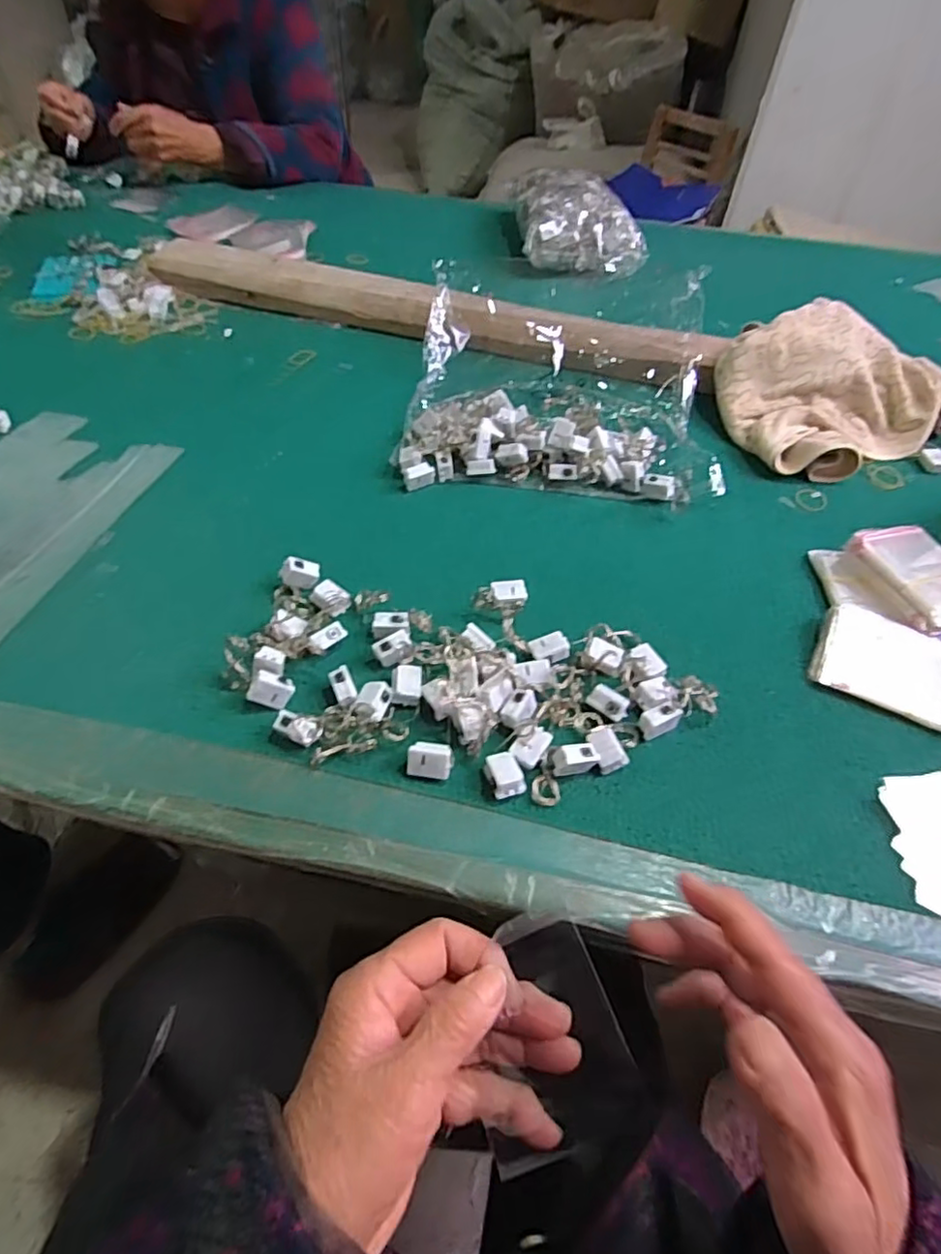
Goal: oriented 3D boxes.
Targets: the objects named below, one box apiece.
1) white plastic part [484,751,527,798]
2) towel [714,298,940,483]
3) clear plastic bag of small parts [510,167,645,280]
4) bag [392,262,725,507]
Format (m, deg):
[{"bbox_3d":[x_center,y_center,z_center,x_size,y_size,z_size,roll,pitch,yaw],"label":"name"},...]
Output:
[{"bbox_3d":[0.022,0.095,0.401,0.021,0.014,0.028,-12,53,-13],"label":"white plastic part"},{"bbox_3d":[0.390,-0.260,0.670,0.242,0.080,0.191,-19,55,-18],"label":"towel"},{"bbox_3d":[0.162,-0.634,0.957,0.177,0.080,0.238,-1,51,-4],"label":"clear plastic bag of small parts"},{"bbox_3d":[0.096,-0.278,0.671,0.311,0.074,0.353,6,51,1],"label":"bag"}]

